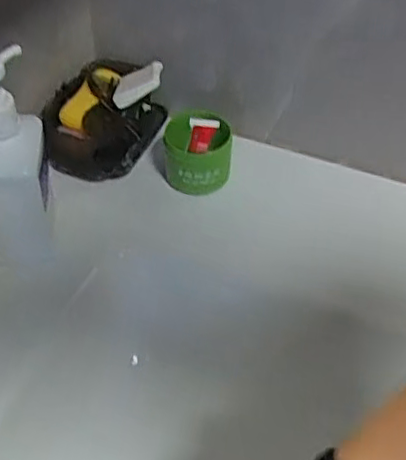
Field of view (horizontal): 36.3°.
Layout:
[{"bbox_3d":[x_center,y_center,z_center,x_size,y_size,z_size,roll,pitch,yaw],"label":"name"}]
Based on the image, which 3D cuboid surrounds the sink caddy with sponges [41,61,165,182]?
[{"bbox_3d":[-0.110,-0.123,0.692,0.105,0.078,0.131,10,47,7],"label":"sink caddy with sponges"}]

